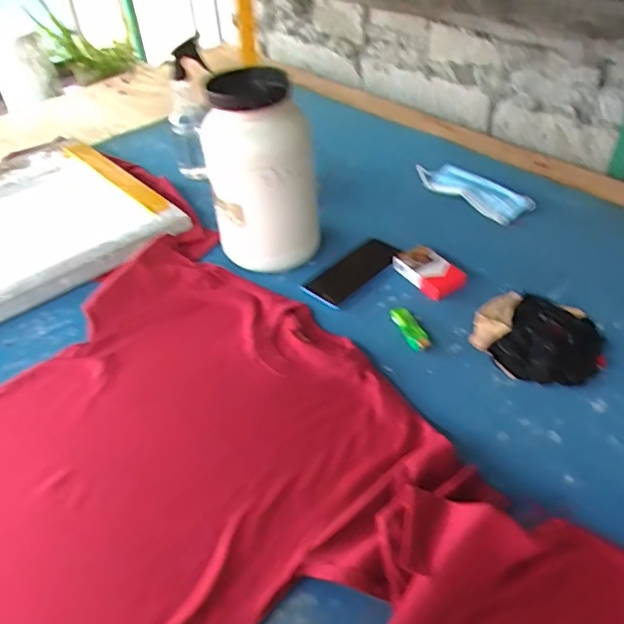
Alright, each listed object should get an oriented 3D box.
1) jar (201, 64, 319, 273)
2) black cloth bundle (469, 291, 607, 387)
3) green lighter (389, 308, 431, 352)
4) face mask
[{"bbox_3d":[-0.072,-0.193,0.811,0.126,0.269,0.127,-2,41,1],"label":"jar"},{"bbox_3d":[0.293,0.027,0.731,0.155,0.021,0.159,12,43,17],"label":"black cloth bundle"},{"bbox_3d":[0.133,0.022,0.754,0.030,0.010,0.075,-14,42,-13],"label":"green lighter"},{"bbox_3d":[0.283,-0.213,1.002,0.085,0.027,0.211,-32,49,-29],"label":"face mask"}]

